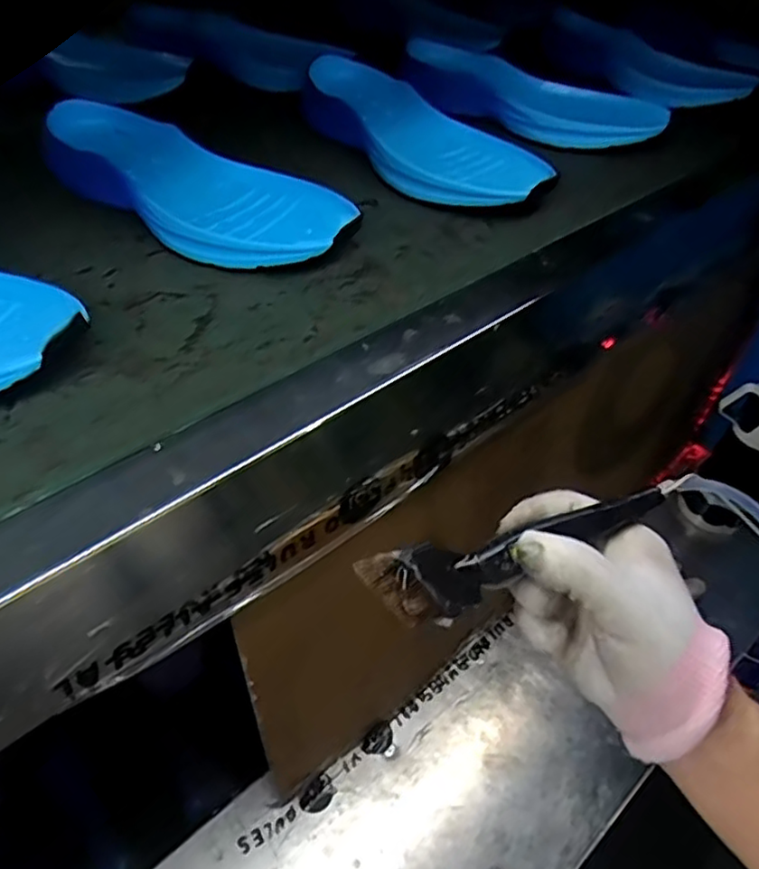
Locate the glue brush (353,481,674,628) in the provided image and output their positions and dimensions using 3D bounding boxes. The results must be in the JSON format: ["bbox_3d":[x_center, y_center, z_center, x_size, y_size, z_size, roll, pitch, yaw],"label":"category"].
[{"bbox_3d":[0.067,0.051,0.291,0.153,0.024,0.029,-16,52,-18],"label":"glue brush"}]

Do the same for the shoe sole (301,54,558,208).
[{"bbox_3d":[0.027,-0.252,0.539,0.097,0.033,0.250,-29,55,-30],"label":"shoe sole"}]

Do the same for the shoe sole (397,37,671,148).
[{"bbox_3d":[0.137,-0.328,0.611,0.251,0.034,0.078,36,55,24],"label":"shoe sole"}]

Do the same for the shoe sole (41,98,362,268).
[{"bbox_3d":[-0.136,-0.179,0.461,0.252,0.040,0.101,25,48,17],"label":"shoe sole"}]

